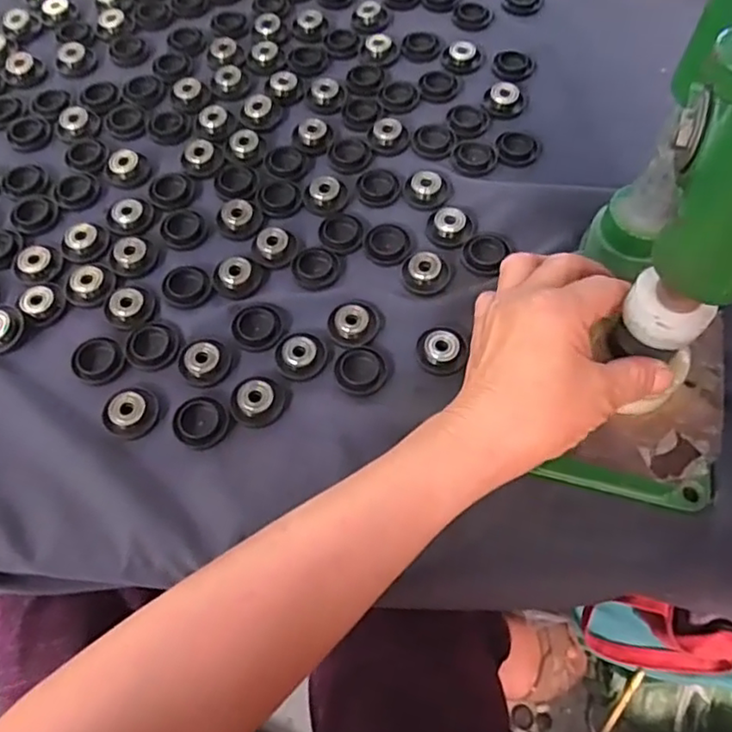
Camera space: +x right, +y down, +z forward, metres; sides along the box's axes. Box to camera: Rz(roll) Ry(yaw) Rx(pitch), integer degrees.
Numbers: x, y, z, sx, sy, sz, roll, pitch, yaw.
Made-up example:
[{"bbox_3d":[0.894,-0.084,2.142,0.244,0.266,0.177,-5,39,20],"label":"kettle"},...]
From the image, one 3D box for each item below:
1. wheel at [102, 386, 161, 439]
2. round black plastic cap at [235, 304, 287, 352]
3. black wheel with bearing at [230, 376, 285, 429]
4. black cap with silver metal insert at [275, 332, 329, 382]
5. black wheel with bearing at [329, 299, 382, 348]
[{"bbox_3d":[-0.142,0.028,0.383,0.031,0.010,0.033,0,63,1],"label":"wheel"},{"bbox_3d":[-0.070,-0.027,0.413,0.032,0.004,0.034,0,63,1],"label":"round black plastic cap"},{"bbox_3d":[-0.067,0.021,0.388,0.030,0.010,0.030,0,63,1],"label":"black wheel with bearing"},{"bbox_3d":[-0.041,-0.007,0.399,0.032,0.008,0.031,0,63,1],"label":"black cap with silver metal insert"},{"bbox_3d":[-0.009,-0.029,0.411,0.033,0.013,0.029,30,68,15],"label":"black wheel with bearing"}]

